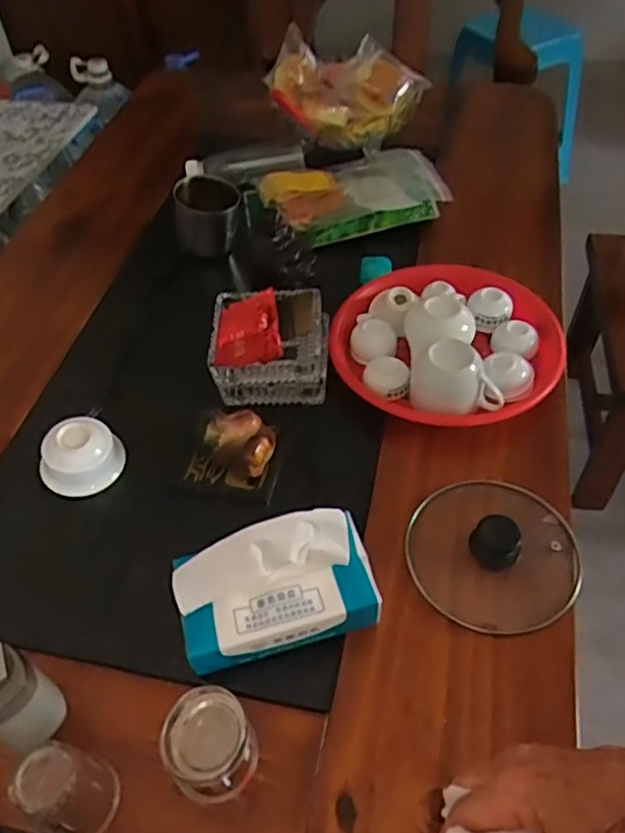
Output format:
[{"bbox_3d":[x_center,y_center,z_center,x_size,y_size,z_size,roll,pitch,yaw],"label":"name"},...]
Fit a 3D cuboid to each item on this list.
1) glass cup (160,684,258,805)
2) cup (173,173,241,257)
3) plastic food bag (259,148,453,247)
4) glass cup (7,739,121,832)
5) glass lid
[{"bbox_3d":[-0.073,0.238,0.482,0.061,0.067,0.057,-2,51,2],"label":"glass cup"},{"bbox_3d":[-0.142,-0.275,0.911,0.078,0.075,0.083,-2,51,2],"label":"cup"},{"bbox_3d":[0.053,-0.324,0.970,0.252,0.045,0.187,-8,51,-2],"label":"plastic food bag"},{"bbox_3d":[-0.170,0.260,0.461,0.045,0.078,0.056,23,56,21],"label":"glass cup"},{"bbox_3d":[0.164,0.113,0.589,0.141,0.035,0.146,-2,51,2],"label":"glass lid"}]

